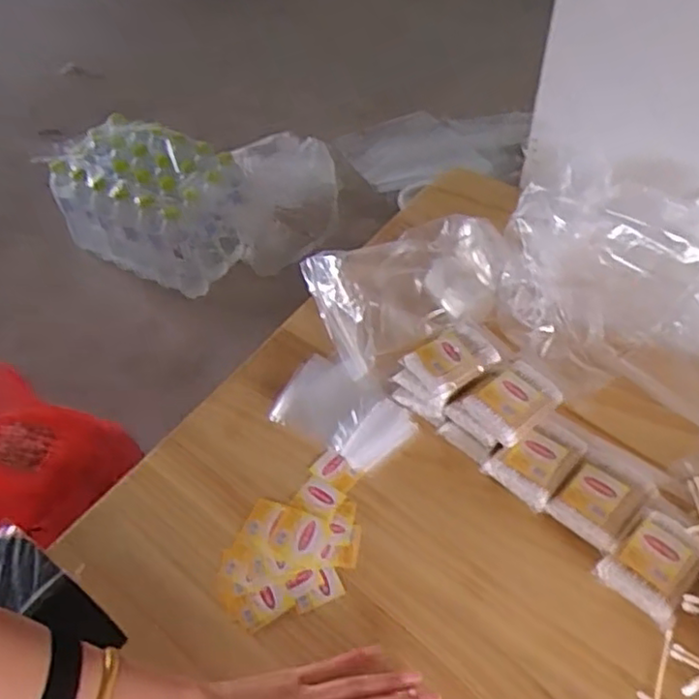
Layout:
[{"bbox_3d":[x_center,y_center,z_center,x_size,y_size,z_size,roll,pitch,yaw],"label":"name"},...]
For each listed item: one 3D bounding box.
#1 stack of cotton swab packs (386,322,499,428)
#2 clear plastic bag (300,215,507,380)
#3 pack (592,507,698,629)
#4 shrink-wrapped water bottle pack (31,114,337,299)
[{"bbox_3d":[0.092,0.019,0.644,0.094,0.039,0.066,-35,58,-22],"label":"stack of cotton swab packs"},{"bbox_3d":[0.067,-0.076,0.723,0.204,0.037,0.173,-17,53,-9],"label":"clear plastic bag"},{"bbox_3d":[0.241,0.171,0.528,0.072,0.033,0.060,-38,59,-23],"label":"pack"},{"bbox_3d":[-0.352,-0.326,1.505,0.588,0.239,0.305,11,54,12],"label":"shrink-wrapped water bottle pack"}]

